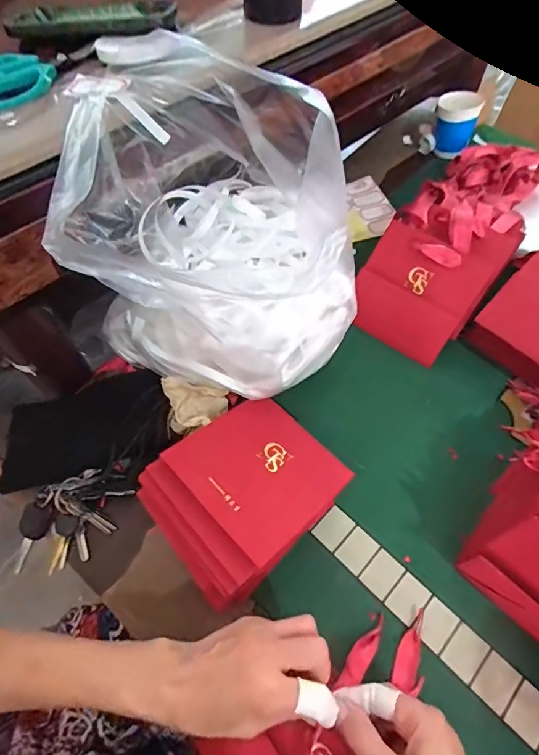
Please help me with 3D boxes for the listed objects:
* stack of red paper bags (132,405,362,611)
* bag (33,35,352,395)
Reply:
[{"bbox_3d":[-0.022,0.110,0.420,0.174,0.058,0.139,-35,65,-18],"label":"stack of red paper bags"},{"bbox_3d":[-0.076,-0.132,0.420,0.231,0.219,0.293,-31,64,-17],"label":"bag"}]

